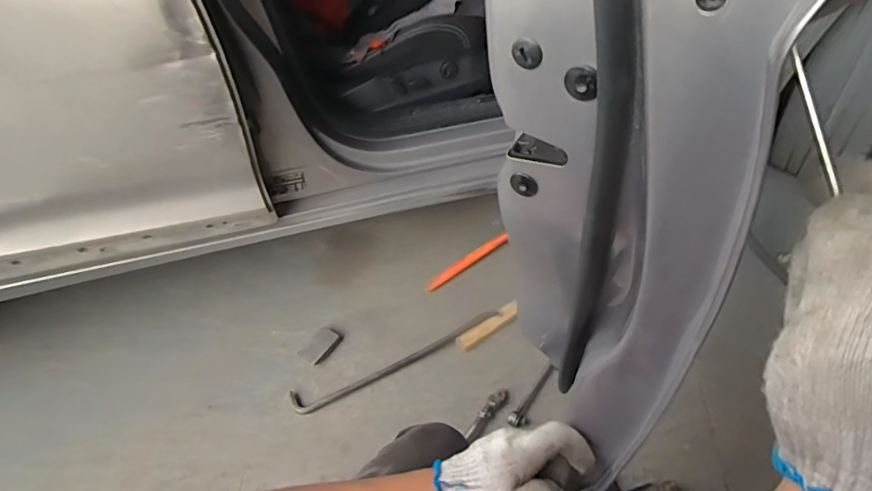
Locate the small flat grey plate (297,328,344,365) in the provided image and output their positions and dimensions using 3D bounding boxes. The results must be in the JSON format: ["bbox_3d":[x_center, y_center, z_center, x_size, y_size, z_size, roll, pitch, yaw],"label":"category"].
[{"bbox_3d":[-0.266,0.234,1.131,0.058,0.024,0.099,31,54,31],"label":"small flat grey plate"}]

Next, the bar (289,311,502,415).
[{"bbox_3d":[-0.081,0.248,1.088,0.490,0.028,0.061,-21,46,-17],"label":"bar"}]

